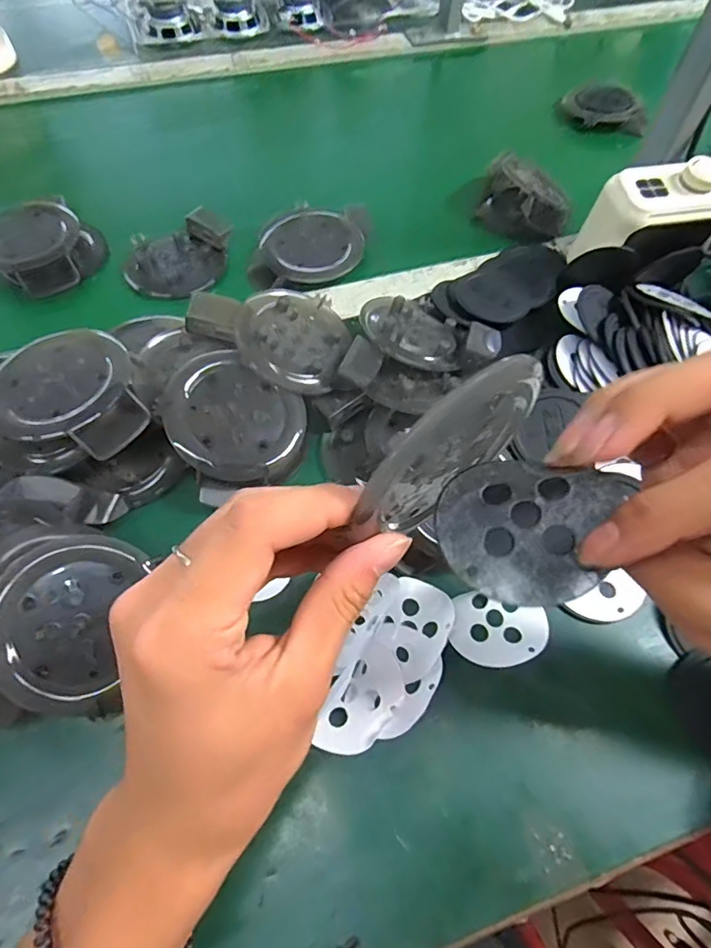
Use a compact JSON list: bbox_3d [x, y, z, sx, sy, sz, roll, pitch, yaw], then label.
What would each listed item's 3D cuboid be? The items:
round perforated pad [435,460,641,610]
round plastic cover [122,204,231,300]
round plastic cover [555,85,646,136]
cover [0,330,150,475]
[{"bbox_3d":[0.057,0.019,0.180,0.057,0.006,0.052,-8,61,14],"label":"round perforated pad"},{"bbox_3d":[-0.160,-0.196,0.462,0.085,0.034,0.083,1,61,-2],"label":"round plastic cover"},{"bbox_3d":[0.288,-0.425,0.598,0.104,0.030,0.069,25,63,11],"label":"round plastic cover"},{"bbox_3d":[-0.186,-0.049,0.331,0.091,0.033,0.092,0,70,1],"label":"cover"}]

